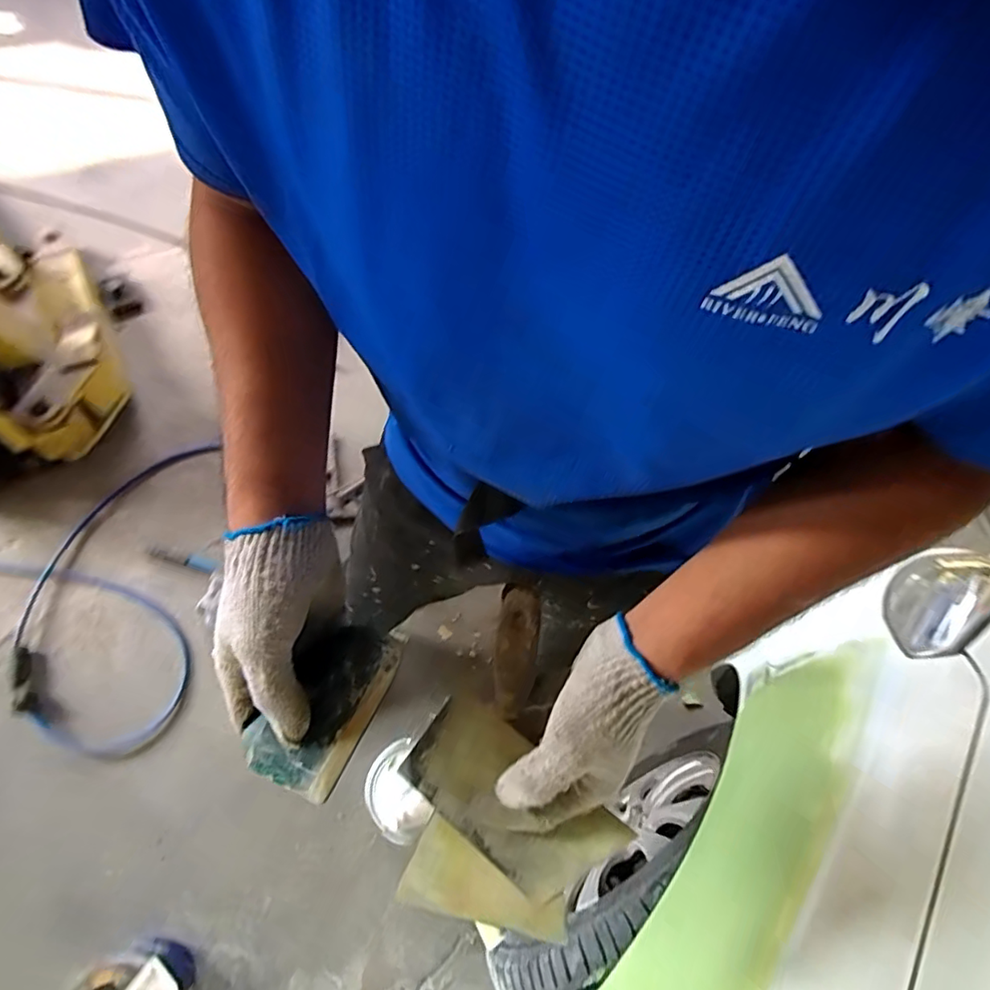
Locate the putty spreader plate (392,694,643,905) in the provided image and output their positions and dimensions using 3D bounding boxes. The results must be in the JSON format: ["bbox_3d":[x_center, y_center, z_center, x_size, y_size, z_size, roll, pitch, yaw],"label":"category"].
[{"bbox_3d":[0.008,0.200,0.367,0.139,0.014,0.073,34,81,16],"label":"putty spreader plate"}]

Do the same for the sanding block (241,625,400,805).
[{"bbox_3d":[-0.105,0.127,0.342,0.064,0.024,0.095,21,66,7],"label":"sanding block"}]

